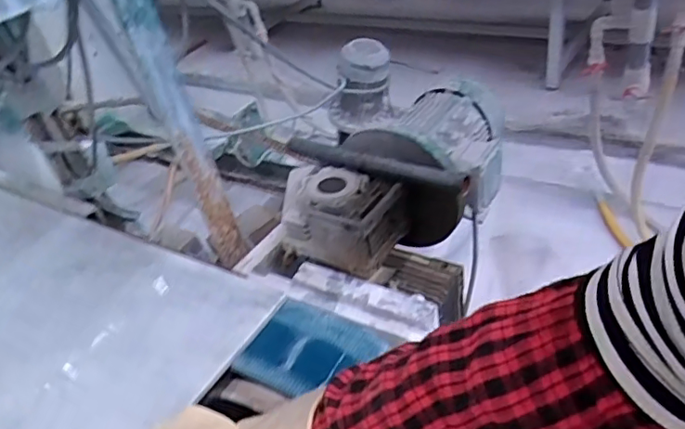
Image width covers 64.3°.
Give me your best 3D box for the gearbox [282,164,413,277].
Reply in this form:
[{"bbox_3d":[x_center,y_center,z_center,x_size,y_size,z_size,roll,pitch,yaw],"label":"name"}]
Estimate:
[{"bbox_3d":[0.001,0.002,0.756,0.144,0.087,0.111,17,46,32],"label":"gearbox"}]

